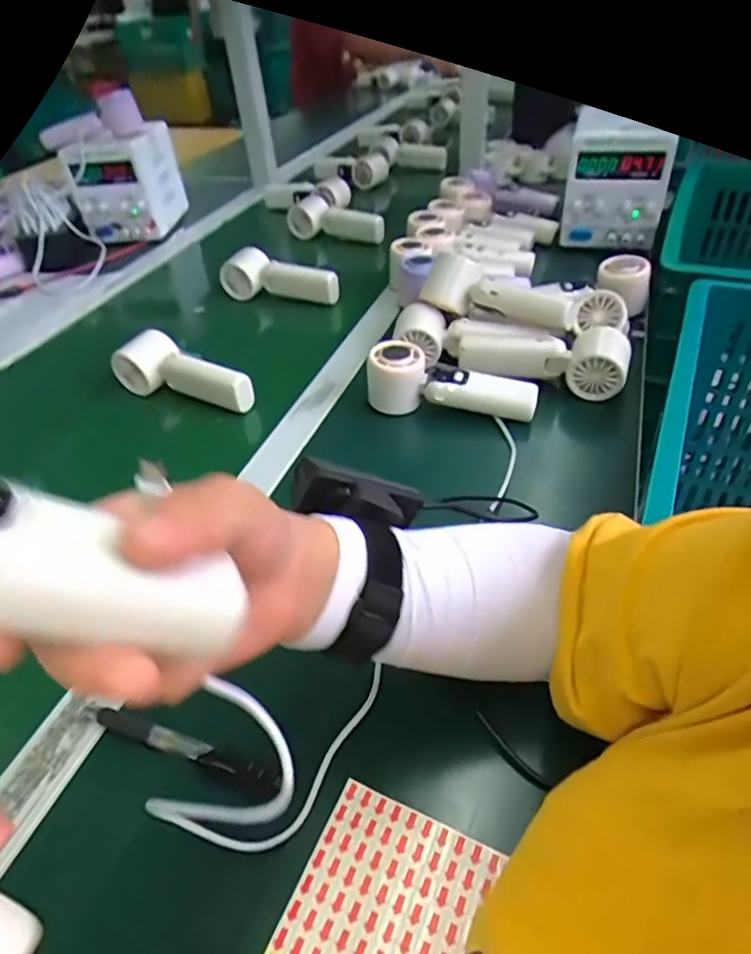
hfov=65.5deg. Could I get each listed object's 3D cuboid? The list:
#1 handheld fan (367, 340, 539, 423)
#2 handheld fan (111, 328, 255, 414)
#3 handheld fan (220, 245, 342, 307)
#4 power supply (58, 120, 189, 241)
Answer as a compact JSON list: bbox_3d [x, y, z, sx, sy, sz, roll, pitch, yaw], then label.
[{"bbox_3d":[0.075,-0.091,0.574,0.162,0.054,0.044,10,44,15],"label":"handheld fan"},{"bbox_3d":[-0.209,-0.115,0.633,0.169,0.060,0.044,18,46,23],"label":"handheld fan"},{"bbox_3d":[-0.137,-0.280,0.817,0.173,0.070,0.042,14,45,19],"label":"handheld fan"},{"bbox_3d":[-0.442,-0.536,1.056,0.133,0.154,0.180,0,42,4],"label":"power supply"}]

